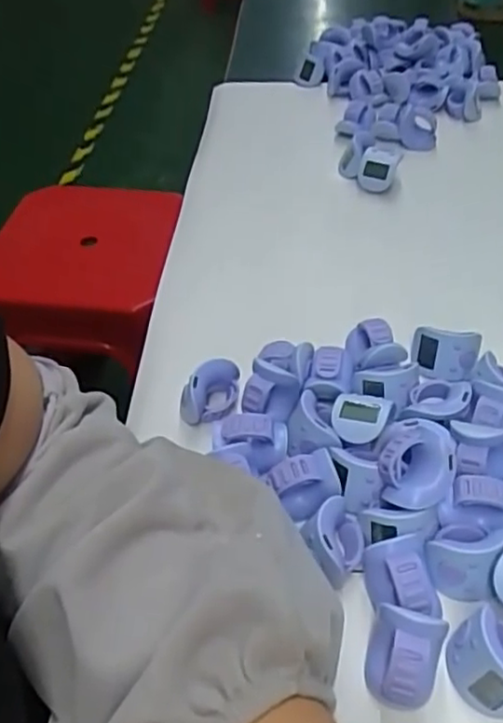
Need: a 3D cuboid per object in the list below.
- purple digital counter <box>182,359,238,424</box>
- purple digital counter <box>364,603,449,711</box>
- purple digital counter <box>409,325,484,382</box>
[{"bbox_3d":[-0.025,0.017,0.378,0.034,0.029,0.027,-3,47,-1],"label":"purple digital counter"},{"bbox_3d":[0.064,0.125,0.270,0.028,0.030,0.030,17,49,17],"label":"purple digital counter"},{"bbox_3d":[0.119,-0.005,0.393,0.038,0.031,0.019,12,48,13],"label":"purple digital counter"}]

